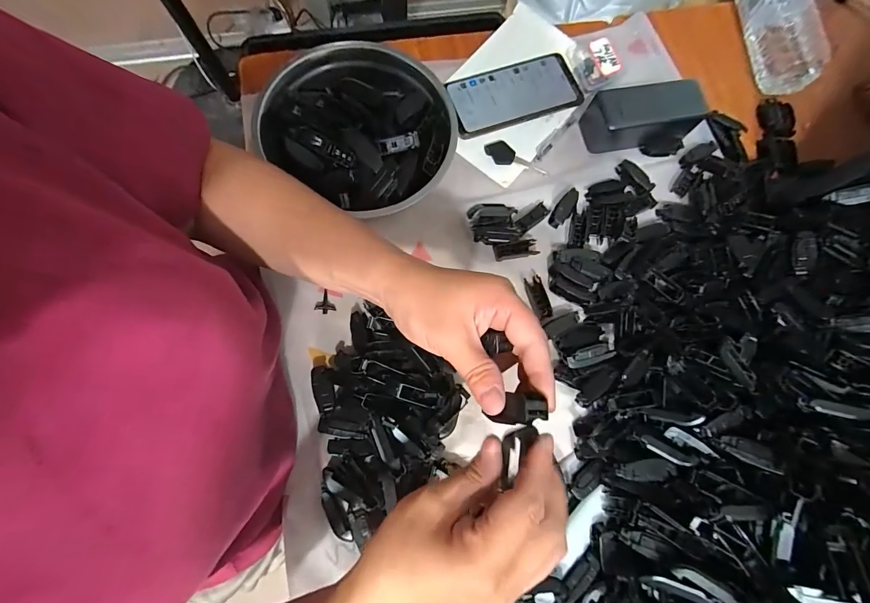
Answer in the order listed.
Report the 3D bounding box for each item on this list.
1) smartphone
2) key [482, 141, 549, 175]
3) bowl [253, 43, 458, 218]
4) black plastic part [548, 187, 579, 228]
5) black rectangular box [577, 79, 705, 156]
[{"bbox_3d":[0.101,-0.258,0.464,0.162,0.008,0.078,-18,83,-6],"label":"smartphone"},{"bbox_3d":[0.097,-0.170,0.451,0.078,0.013,0.025,33,76,4],"label":"key"},{"bbox_3d":[-0.078,-0.188,0.410,0.202,0.062,0.185,1,76,-4],"label":"bowl"},{"bbox_3d":[0.150,-0.108,0.429,0.017,0.008,0.047,35,76,5],"label":"black plastic part"},{"bbox_3d":[0.250,-0.223,0.448,0.126,0.050,0.059,-8,77,-6],"label":"black rectangular box"}]

